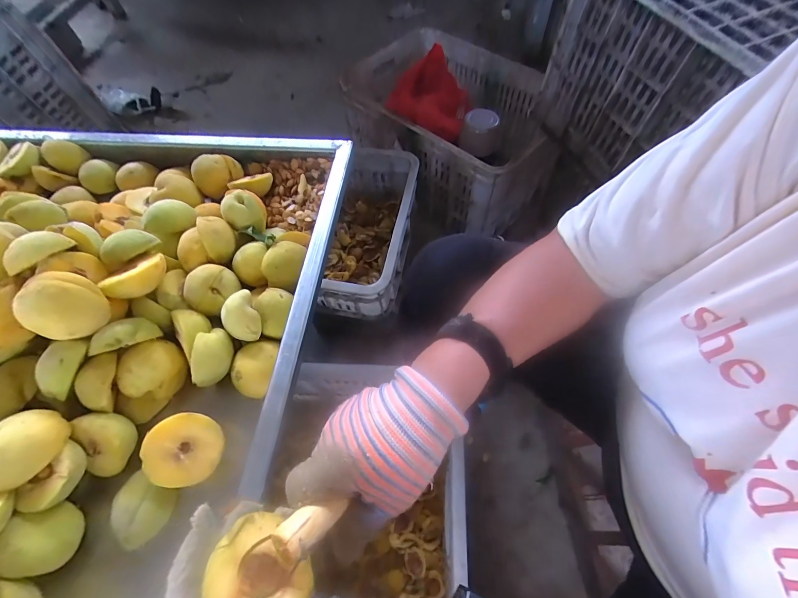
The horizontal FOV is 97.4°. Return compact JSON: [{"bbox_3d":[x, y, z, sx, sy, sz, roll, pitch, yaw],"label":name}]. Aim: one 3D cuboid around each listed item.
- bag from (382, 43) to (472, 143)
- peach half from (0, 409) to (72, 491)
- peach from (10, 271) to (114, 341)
[{"bbox_3d":[0.074,-0.464,0.801,0.168,0.102,0.211,4,61,5],"label":"bag"},{"bbox_3d":[-0.331,0.129,0.306,0.062,0.023,0.050,-40,110,-29],"label":"peach half"},{"bbox_3d":[-0.316,0.007,0.330,0.052,0.047,0.053,8,62,8],"label":"peach"}]

